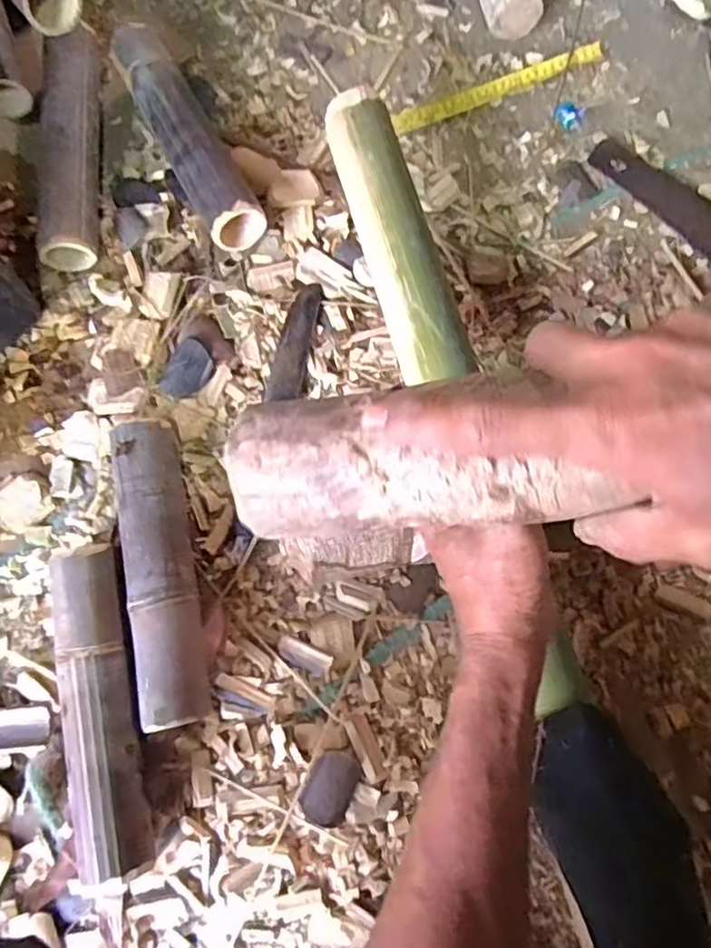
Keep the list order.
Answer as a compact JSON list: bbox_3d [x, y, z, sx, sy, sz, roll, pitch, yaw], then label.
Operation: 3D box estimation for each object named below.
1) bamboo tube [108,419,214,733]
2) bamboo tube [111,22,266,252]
[{"bbox_3d":[-0.171,0.083,0.572,0.056,0.057,0.259,-10,77,-1],"label":"bamboo tube"},{"bbox_3d":[-0.172,-0.344,0.660,0.054,0.055,0.254,-28,78,-5],"label":"bamboo tube"}]

